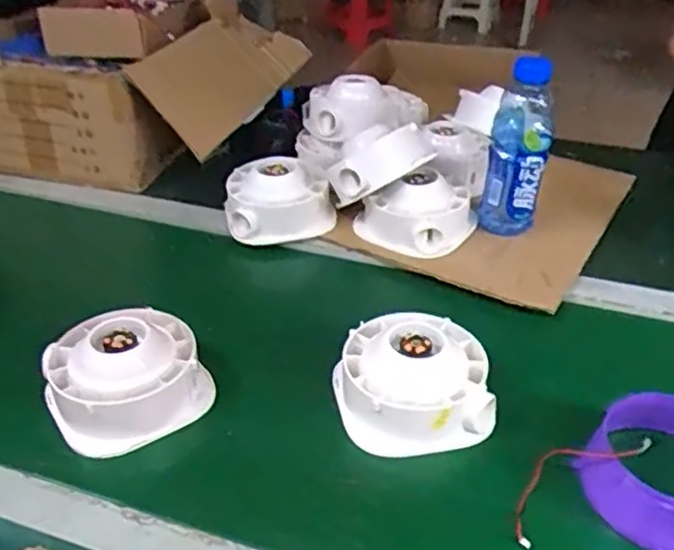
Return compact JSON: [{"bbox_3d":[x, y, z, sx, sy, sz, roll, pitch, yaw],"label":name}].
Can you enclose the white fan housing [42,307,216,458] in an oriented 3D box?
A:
[{"bbox_3d":[-0.190,0.087,0.610,0.131,0.062,0.120,-1,37,1],"label":"white fan housing"}]

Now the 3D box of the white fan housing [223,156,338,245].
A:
[{"bbox_3d":[-0.073,-0.097,0.829,0.130,0.067,0.105,-5,35,-6],"label":"white fan housing"}]

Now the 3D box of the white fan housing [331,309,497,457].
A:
[{"bbox_3d":[0.065,0.089,0.600,0.128,0.061,0.122,-7,35,-8],"label":"white fan housing"}]

